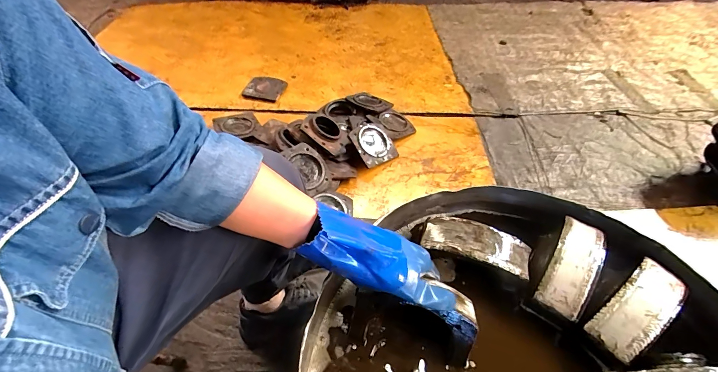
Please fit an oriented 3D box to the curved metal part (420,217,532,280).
[{"bbox_3d":[0.179,0.087,0.499,0.158,0.033,0.061,13,52,11],"label":"curved metal part"}]

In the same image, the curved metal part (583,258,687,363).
[{"bbox_3d":[0.384,0.166,0.452,0.159,0.036,0.062,-31,57,-22],"label":"curved metal part"}]

